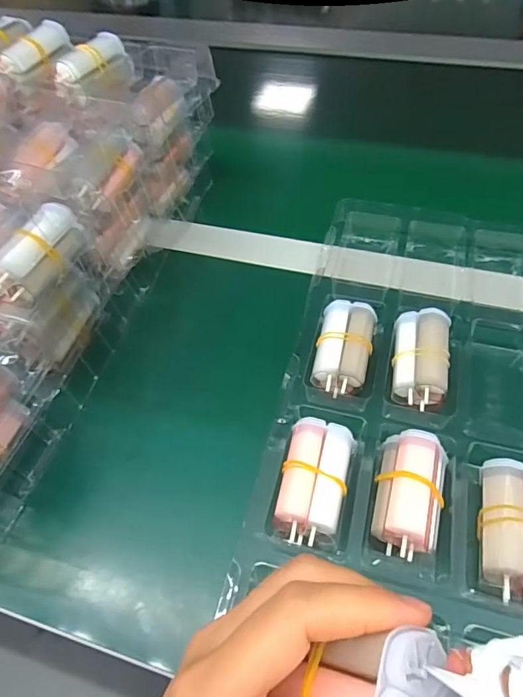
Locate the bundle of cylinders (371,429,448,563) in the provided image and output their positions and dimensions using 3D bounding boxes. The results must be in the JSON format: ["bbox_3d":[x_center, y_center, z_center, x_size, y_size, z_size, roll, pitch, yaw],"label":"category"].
[{"bbox_3d":[0.084,0.084,0.271,0.037,0.033,0.067,9,54,10],"label":"bundle of cylinders"}]

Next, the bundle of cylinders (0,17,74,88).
[{"bbox_3d":[-0.180,-0.240,0.381,0.020,0.025,0.066,19,57,17],"label":"bundle of cylinders"}]

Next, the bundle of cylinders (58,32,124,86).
[{"bbox_3d":[-0.131,-0.227,0.366,0.019,0.018,0.064,20,57,18],"label":"bundle of cylinders"}]

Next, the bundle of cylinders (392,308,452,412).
[{"bbox_3d":[0.108,0.009,0.325,0.035,0.034,0.066,8,54,10],"label":"bundle of cylinders"}]

